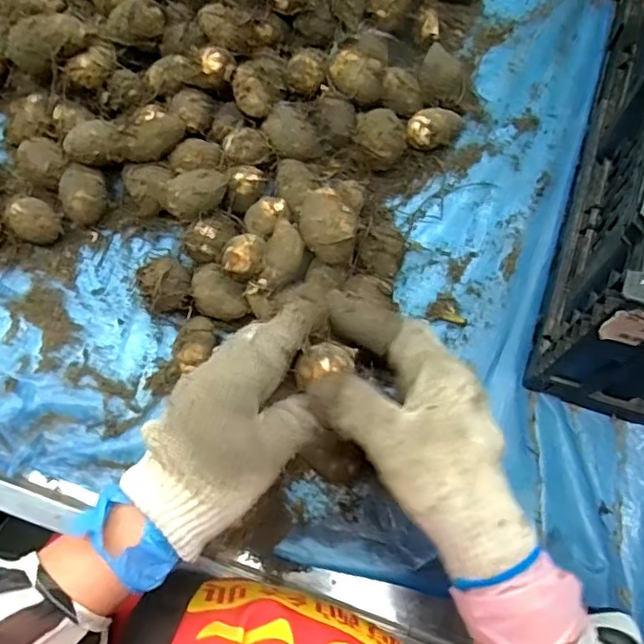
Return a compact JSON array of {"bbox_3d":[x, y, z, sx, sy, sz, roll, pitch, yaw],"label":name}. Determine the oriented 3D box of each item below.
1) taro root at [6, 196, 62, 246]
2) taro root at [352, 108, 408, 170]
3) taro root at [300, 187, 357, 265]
[{"bbox_3d":[-0.242,-0.084,0.488,0.035,0.030,0.034,0,75,-1],"label":"taro root"},{"bbox_3d":[0.050,-0.157,0.506,0.045,0.040,0.048,0,75,-1],"label":"taro root"},{"bbox_3d":[0.005,-0.073,0.451,0.042,0.034,0.052,3,75,-1],"label":"taro root"}]

